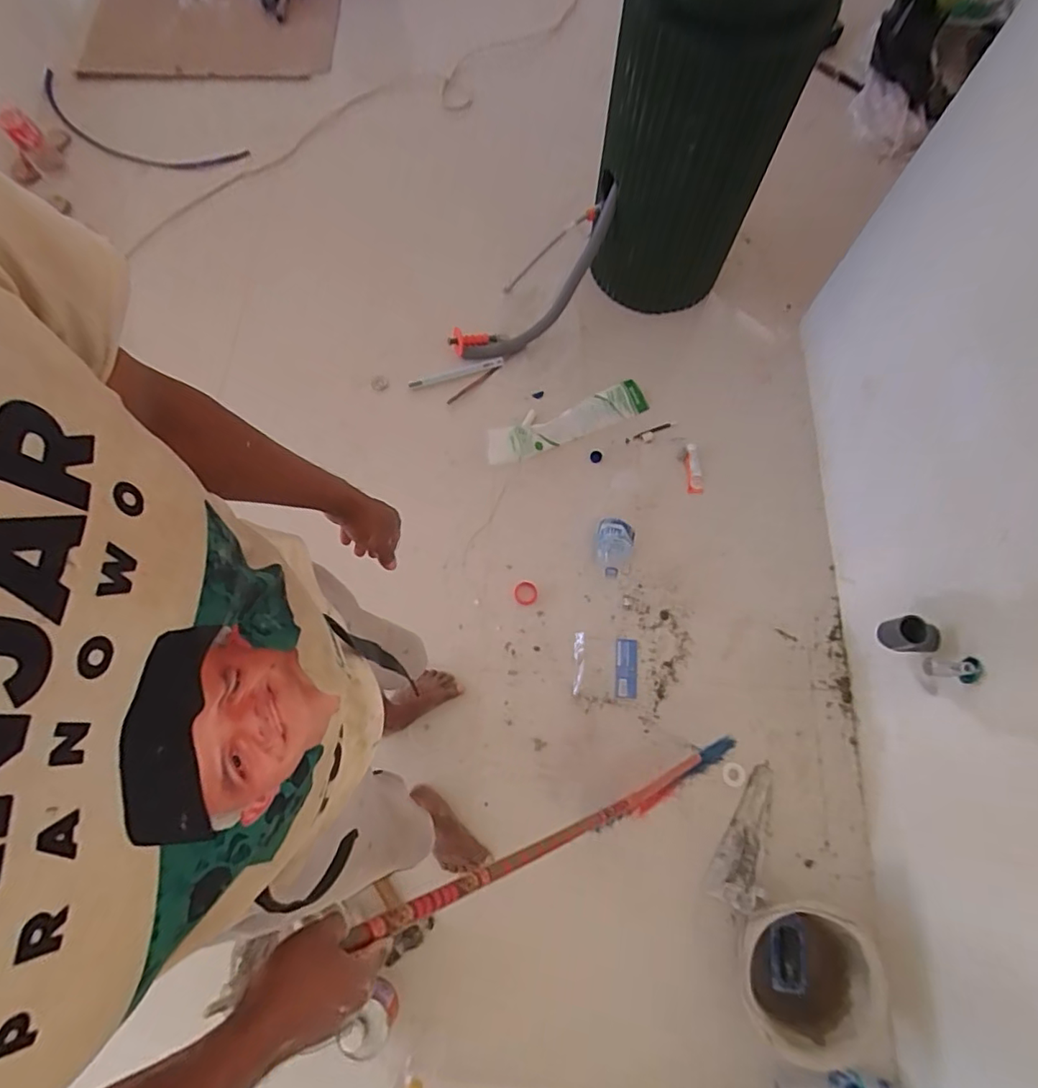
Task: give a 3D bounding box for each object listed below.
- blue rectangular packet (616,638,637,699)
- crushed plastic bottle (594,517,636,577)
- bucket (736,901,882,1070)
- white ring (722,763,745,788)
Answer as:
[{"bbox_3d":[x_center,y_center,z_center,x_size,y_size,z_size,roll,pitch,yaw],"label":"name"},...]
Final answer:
[{"bbox_3d":[0.270,0.313,1.415,0.053,0.010,0.143,2,72,1],"label":"blue rectangular packet"},{"bbox_3d":[0.243,0.013,1.456,0.100,0.084,0.136,16,73,5],"label":"crushed plastic bottle"},{"bbox_3d":[0.555,0.848,1.135,0.276,0.171,0.256,0,72,0],"label":"bucket"},{"bbox_3d":[0.505,0.544,1.326,0.054,0.007,0.053,0,75,0],"label":"white ring"}]

